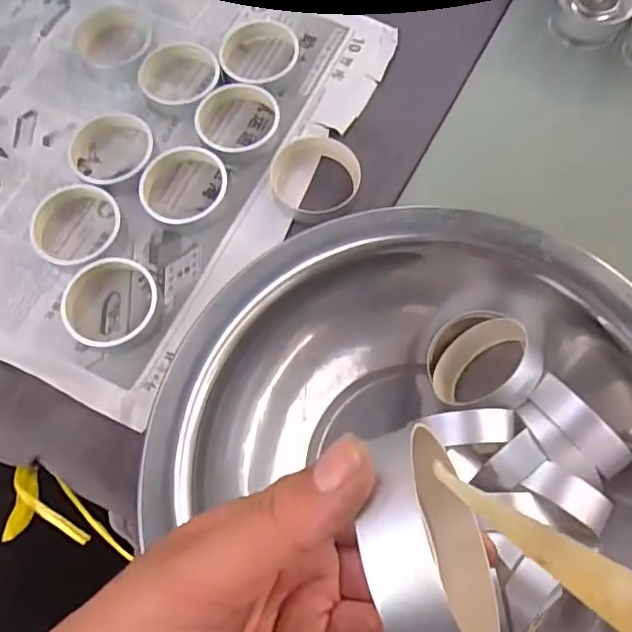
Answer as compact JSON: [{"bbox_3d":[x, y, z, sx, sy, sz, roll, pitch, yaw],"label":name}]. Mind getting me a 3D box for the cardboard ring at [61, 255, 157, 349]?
[{"bbox_3d":[-0.145,-0.010,0.390,0.061,0.019,0.064,0,73,1],"label":"cardboard ring"}]

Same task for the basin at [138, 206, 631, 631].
[{"bbox_3d":[0.069,0.083,0.325,0.290,0.072,0.298,0,73,1],"label":"basin"}]

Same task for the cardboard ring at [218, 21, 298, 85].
[{"bbox_3d":[-0.049,-0.214,0.455,0.058,0.017,0.065,38,77,12],"label":"cardboard ring"}]

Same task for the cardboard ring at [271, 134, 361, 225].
[{"bbox_3d":[0.000,-0.104,0.420,0.066,0.014,0.068,0,73,1],"label":"cardboard ring"}]

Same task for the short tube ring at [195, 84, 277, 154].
[{"bbox_3d":[-0.060,-0.153,0.434,0.061,0.019,0.060,0,73,1],"label":"short tube ring"}]

